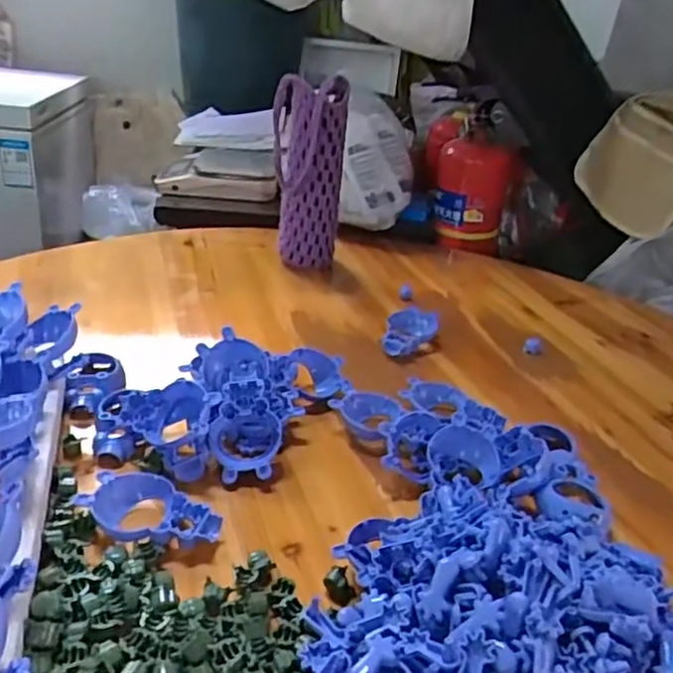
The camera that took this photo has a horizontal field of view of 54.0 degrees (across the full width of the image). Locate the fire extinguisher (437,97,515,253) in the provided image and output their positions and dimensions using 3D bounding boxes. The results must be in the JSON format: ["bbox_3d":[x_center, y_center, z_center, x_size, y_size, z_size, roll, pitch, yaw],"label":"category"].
[{"bbox_3d":[0.258,-0.302,1.242,0.135,0.252,0.115,11,28,10],"label":"fire extinguisher"}]

